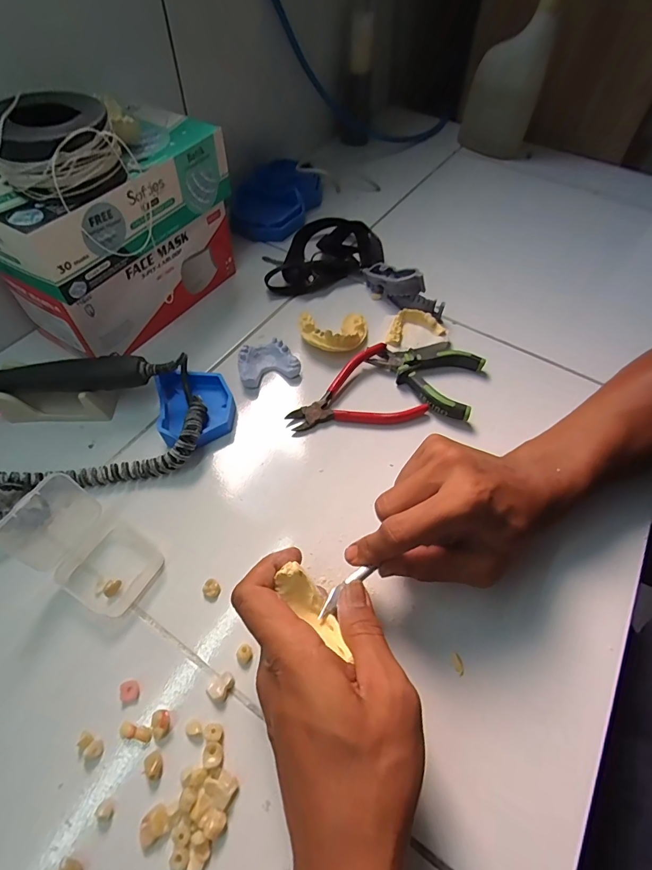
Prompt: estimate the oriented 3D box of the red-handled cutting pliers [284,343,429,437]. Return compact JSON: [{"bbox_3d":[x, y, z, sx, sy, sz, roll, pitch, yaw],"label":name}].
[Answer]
[{"bbox_3d":[0.022,-0.035,0.384,0.120,0.018,0.082,-21,60,-15],"label":"red-handled cutting pliers"}]

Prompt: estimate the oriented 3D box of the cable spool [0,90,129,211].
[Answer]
[{"bbox_3d":[-0.199,-0.213,0.305,0.071,0.048,0.085,39,64,23],"label":"cable spool"}]

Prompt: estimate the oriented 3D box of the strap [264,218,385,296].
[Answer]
[{"bbox_3d":[0.001,-0.230,0.508,0.133,0.034,0.144,2,57,0],"label":"strap"}]

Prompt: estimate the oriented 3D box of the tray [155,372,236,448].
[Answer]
[{"bbox_3d":[-0.116,-0.025,0.372,0.063,0.026,0.081,-8,57,-7],"label":"tray"}]

